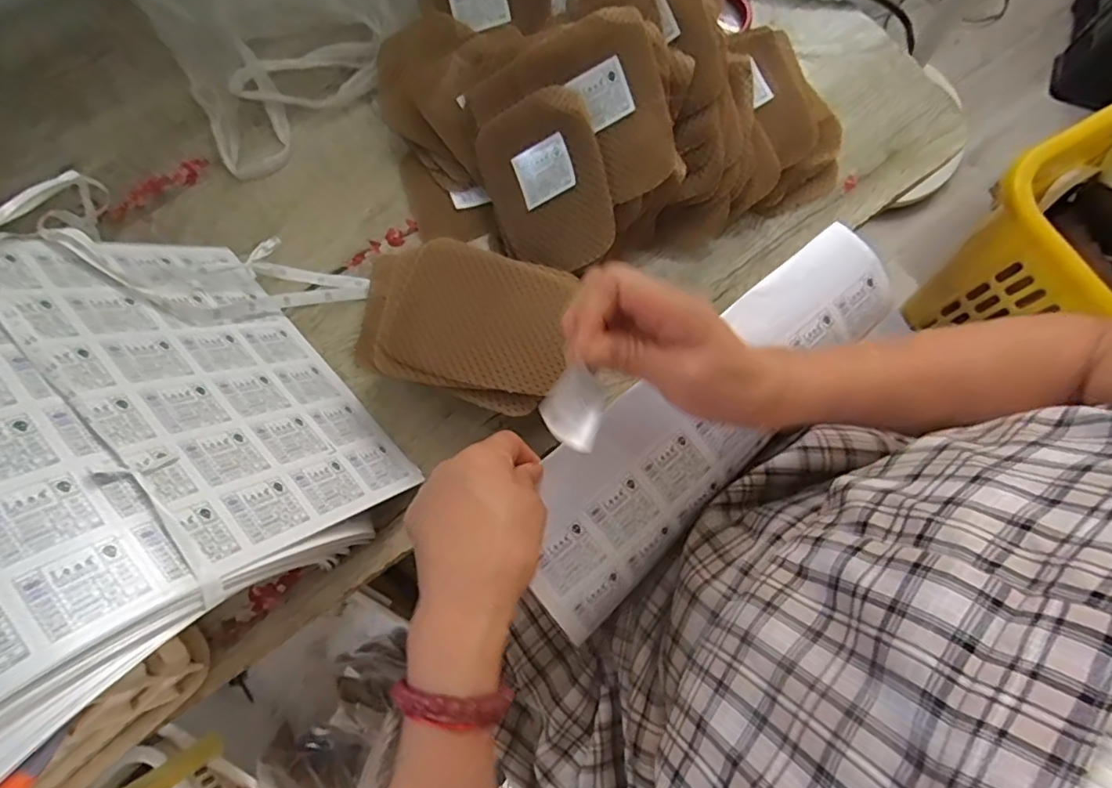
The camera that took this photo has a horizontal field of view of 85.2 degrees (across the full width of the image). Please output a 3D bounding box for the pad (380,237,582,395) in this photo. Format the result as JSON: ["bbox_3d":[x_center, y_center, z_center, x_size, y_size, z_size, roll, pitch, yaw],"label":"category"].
[{"bbox_3d":[-0.050,-0.054,0.413,0.119,0.007,0.093,16,76,5],"label":"pad"}]

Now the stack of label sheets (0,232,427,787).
[{"bbox_3d":[-0.261,0.038,0.350,0.284,0.347,0.103,46,121,12],"label":"stack of label sheets"}]

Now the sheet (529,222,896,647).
[{"bbox_3d":[0.101,0.008,0.409,0.090,0.032,0.331,42,79,10],"label":"sheet"}]

